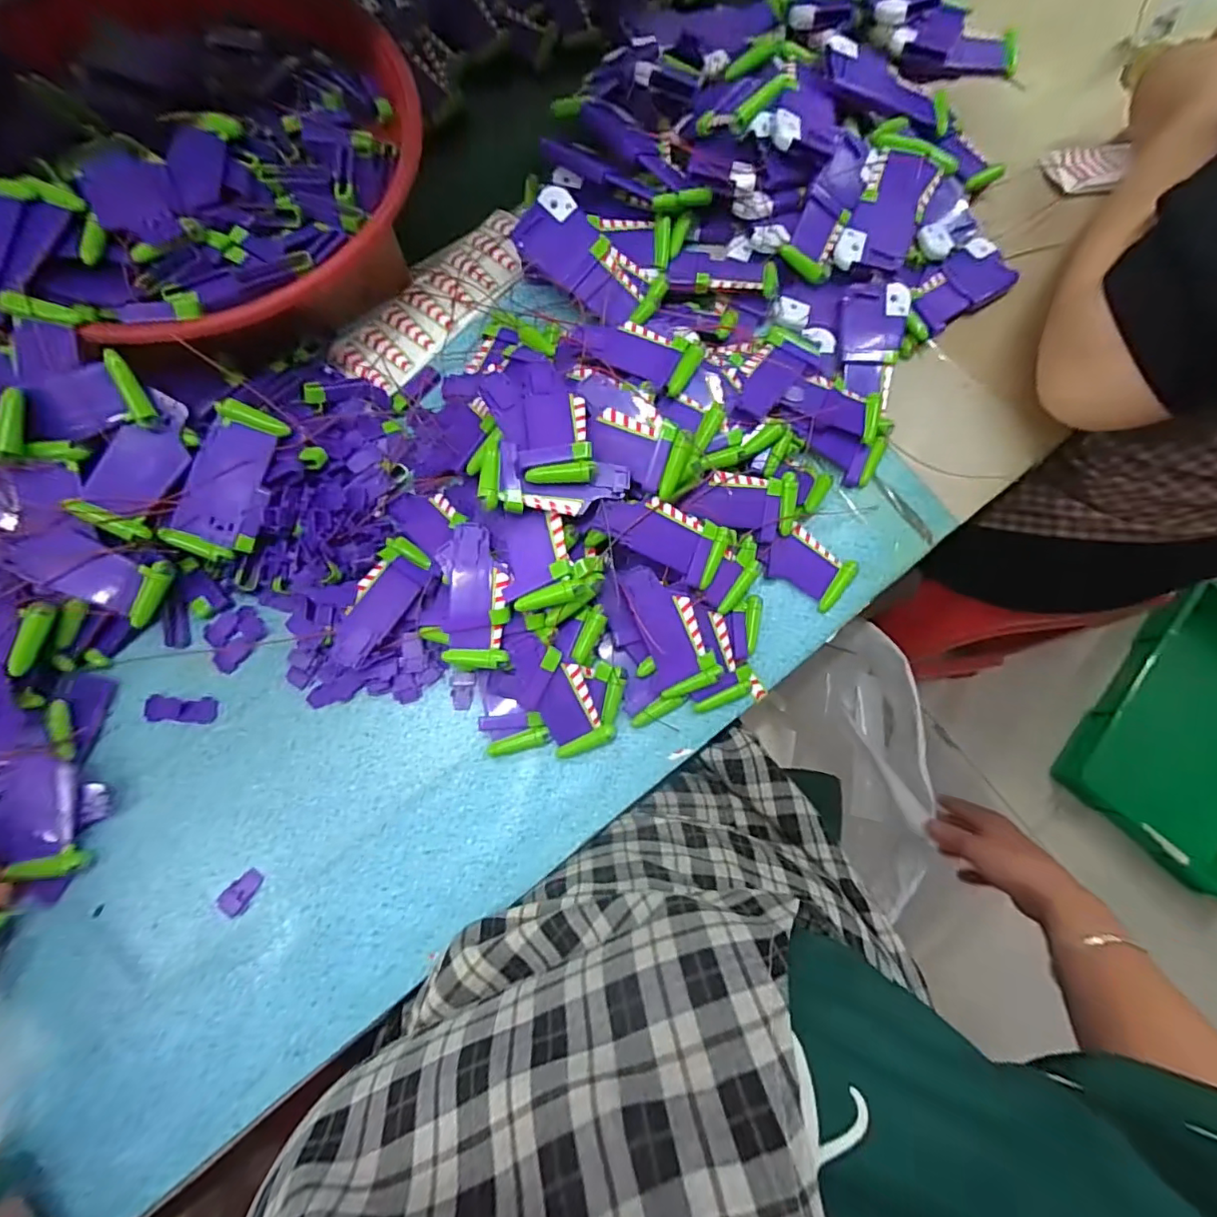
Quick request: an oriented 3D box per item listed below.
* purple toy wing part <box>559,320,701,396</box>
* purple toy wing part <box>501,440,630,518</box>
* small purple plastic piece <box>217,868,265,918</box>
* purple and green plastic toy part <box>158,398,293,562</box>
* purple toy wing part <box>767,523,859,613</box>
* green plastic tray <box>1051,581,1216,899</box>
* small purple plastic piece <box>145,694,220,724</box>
[{"bbox_3d":[0.016,-0.178,0.366,0.090,0.011,0.043,22,69,8],"label":"purple toy wing part"},{"bbox_3d":[-0.027,-0.078,0.331,0.079,0.017,0.039,3,77,-1],"label":"purple toy wing part"},{"bbox_3d":[-0.231,0.179,0.336,0.017,0.004,0.027,33,79,6],"label":"small purple plastic piece"},{"bbox_3d":[-0.247,-0.081,0.344,0.039,0.016,0.100,25,90,4],"label":"purple and green plastic toy part"},{"bbox_3d":[0.148,-0.031,0.393,0.061,0.018,0.040,33,79,6],"label":"purple toy wing part"},{"bbox_3d":[1.221,0.254,1.106,0.369,0.113,0.543,37,79,6],"label":"green plastic tray"},{"bbox_3d":[-0.284,0.067,0.356,0.044,0.005,0.017,4,77,-1],"label":"small purple plastic piece"}]

